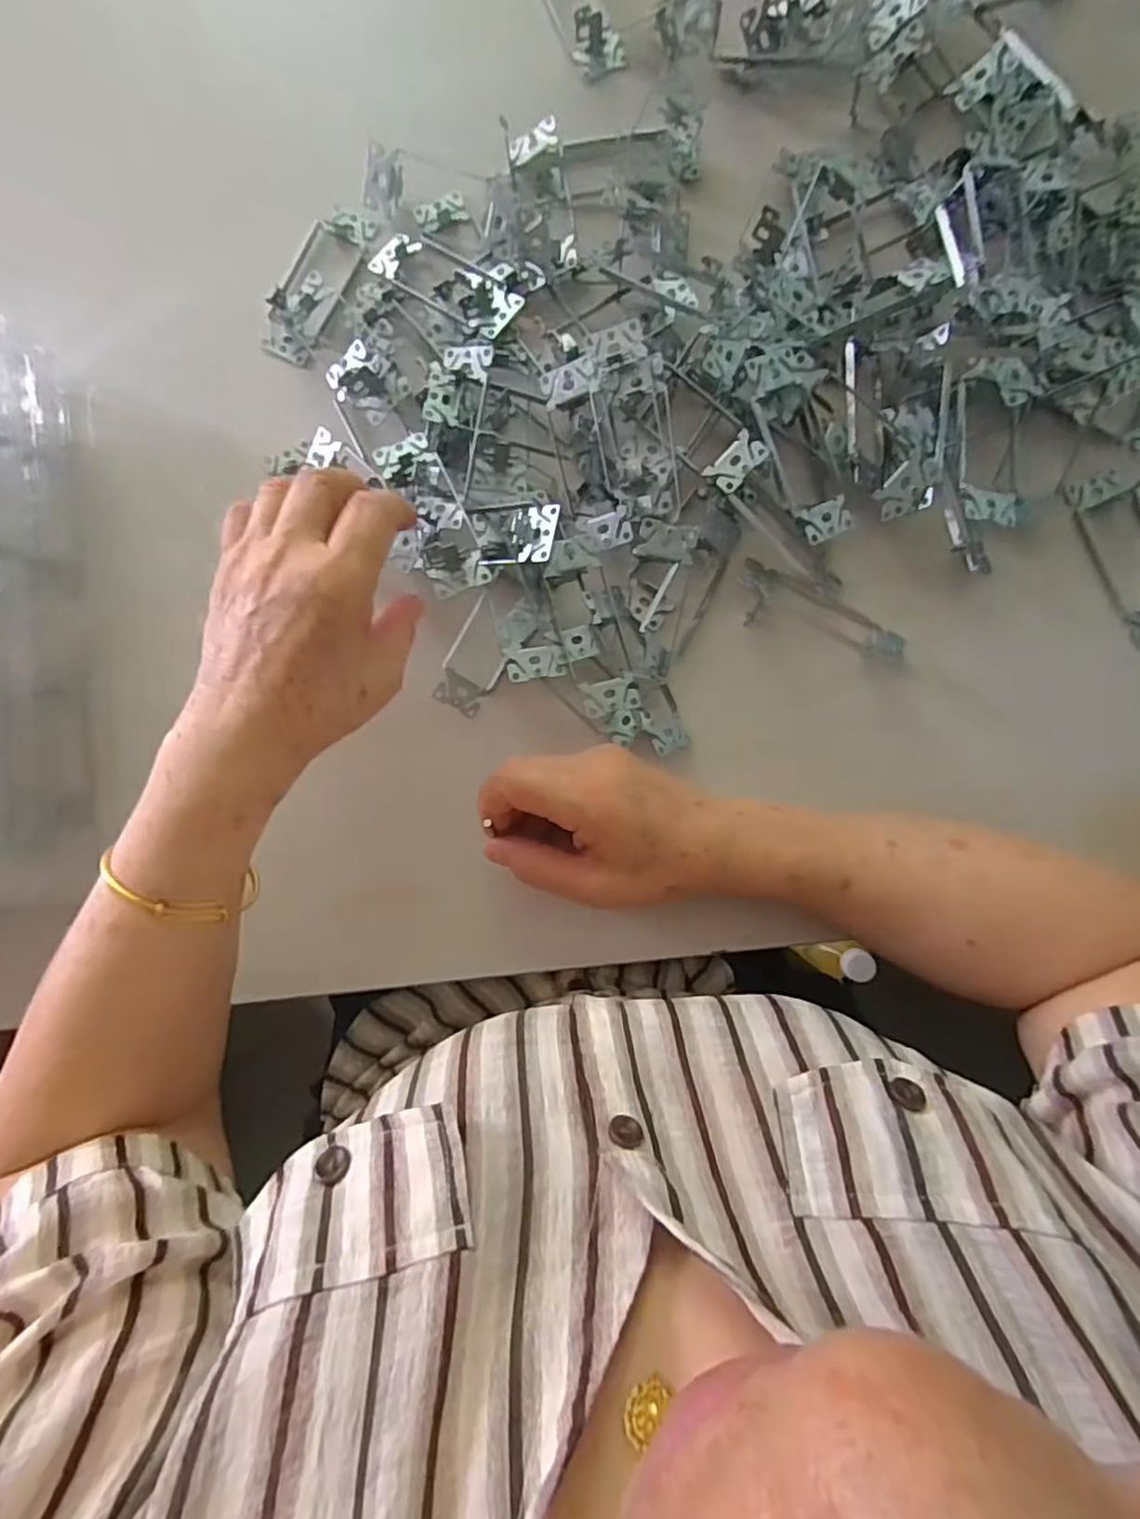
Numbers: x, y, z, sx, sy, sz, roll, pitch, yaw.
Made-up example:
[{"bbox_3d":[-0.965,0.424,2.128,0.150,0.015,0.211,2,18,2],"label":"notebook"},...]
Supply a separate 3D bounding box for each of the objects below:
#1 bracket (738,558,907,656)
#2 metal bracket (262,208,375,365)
[{"bbox_3d":[0.151,-0.085,0.392,0.106,0.014,0.036,26,89,3],"label":"bracket"},{"bbox_3d":[-0.160,-0.305,0.412,0.042,0.022,0.104,24,89,3],"label":"metal bracket"}]

